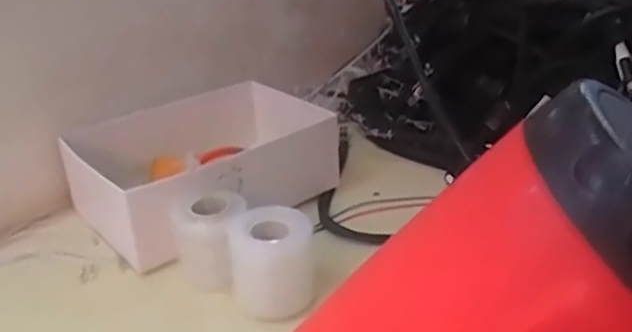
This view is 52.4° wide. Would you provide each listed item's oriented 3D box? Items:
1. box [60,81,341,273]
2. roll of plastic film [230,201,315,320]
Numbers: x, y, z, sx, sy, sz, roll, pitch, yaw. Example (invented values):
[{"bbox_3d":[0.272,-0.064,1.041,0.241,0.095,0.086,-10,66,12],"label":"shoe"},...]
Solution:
[{"bbox_3d":[-0.102,-0.001,0.621,0.223,0.080,0.175,-19,33,-34],"label":"box"},{"bbox_3d":[-0.033,0.075,0.485,0.060,0.069,0.064,-1,27,-3],"label":"roll of plastic film"}]

